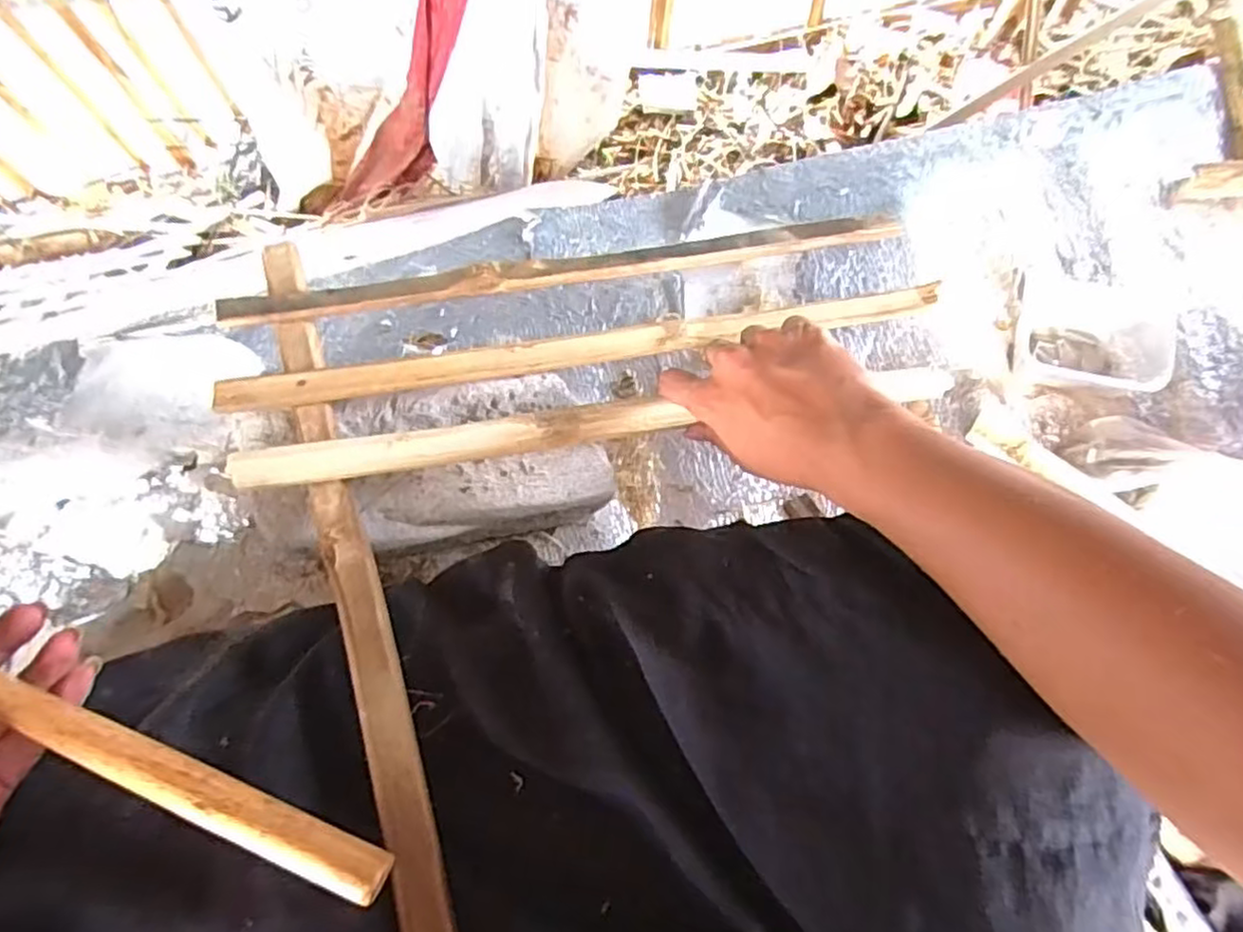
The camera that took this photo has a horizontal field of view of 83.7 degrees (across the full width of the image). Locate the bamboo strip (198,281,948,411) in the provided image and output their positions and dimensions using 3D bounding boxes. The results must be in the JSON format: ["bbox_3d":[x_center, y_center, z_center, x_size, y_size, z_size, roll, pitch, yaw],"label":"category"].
[{"bbox_3d":[-0.009,-0.081,0.478,0.491,0.020,0.019,-10,75,-11],"label":"bamboo strip"}]

